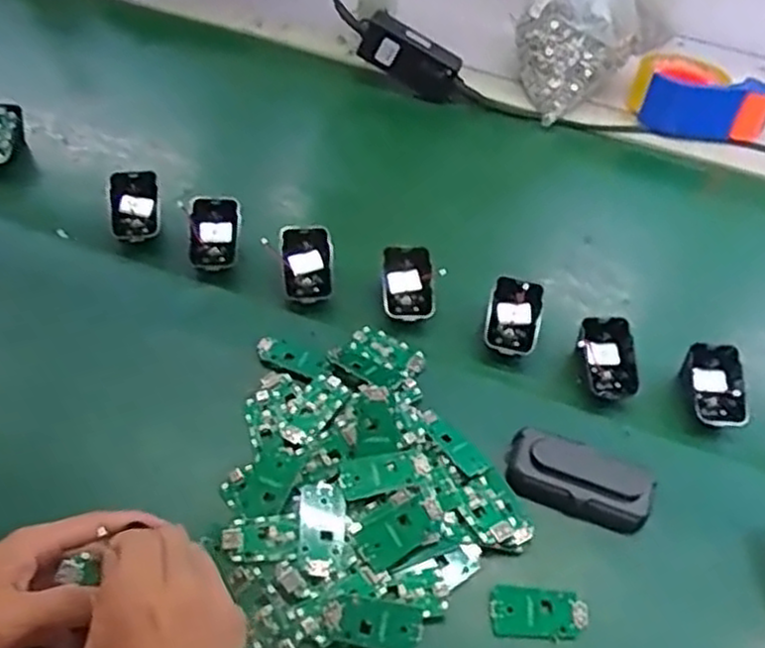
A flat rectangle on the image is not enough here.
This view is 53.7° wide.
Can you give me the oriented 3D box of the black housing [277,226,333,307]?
[{"bbox_3d":[-0.068,-0.056,0.666,0.043,0.024,0.075,-2,50,-9],"label":"black housing"}]

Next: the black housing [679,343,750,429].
[{"bbox_3d":[0.274,0.051,0.621,0.043,0.030,0.060,6,49,-2],"label":"black housing"}]

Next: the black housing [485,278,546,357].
[{"bbox_3d":[0.112,-0.012,0.644,0.052,0.050,0.060,14,49,6],"label":"black housing"}]

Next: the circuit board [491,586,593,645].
[{"bbox_3d":[0.107,0.193,0.507,0.066,0.005,0.030,4,49,-3],"label":"circuit board"}]

